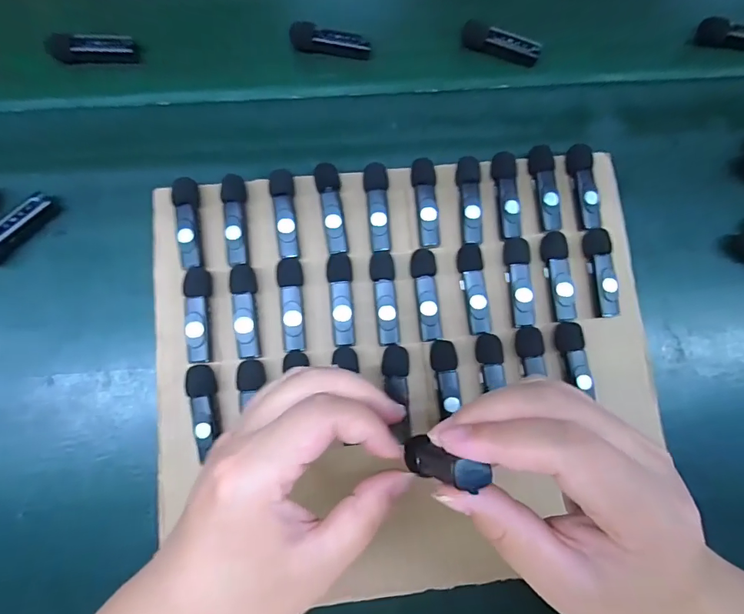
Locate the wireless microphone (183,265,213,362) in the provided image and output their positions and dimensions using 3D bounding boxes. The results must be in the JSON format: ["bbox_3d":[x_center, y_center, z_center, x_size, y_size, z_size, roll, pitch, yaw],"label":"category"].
[{"bbox_3d":[-0.119,0.005,0.305,0.017,0.013,0.065,-4,82,-3],"label":"wireless microphone"}]

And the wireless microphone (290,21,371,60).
[{"bbox_3d":[-0.033,-0.215,0.358,0.064,0.018,0.017,5,82,-2],"label":"wireless microphone"}]

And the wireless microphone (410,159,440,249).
[{"bbox_3d":[0.039,-0.076,0.324,0.016,0.014,0.065,-4,82,-3],"label":"wireless microphone"}]

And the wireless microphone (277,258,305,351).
[{"bbox_3d":[-0.056,-0.002,0.311,0.017,0.020,0.064,-4,82,-3],"label":"wireless microphone"}]

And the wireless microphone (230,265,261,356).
[{"bbox_3d":[-0.087,0.003,0.307,0.016,0.016,0.064,-7,82,-3],"label":"wireless microphone"}]

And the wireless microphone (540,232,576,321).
[{"bbox_3d":[0.136,-0.023,0.317,0.016,0.012,0.064,-7,82,-3],"label":"wireless microphone"}]

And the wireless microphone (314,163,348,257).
[{"bbox_3d":[-0.029,-0.071,0.320,0.017,0.014,0.067,-9,82,-4],"label":"wireless microphone"}]

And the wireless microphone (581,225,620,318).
[{"bbox_3d":[0.167,-0.025,0.323,0.016,0.018,0.065,-3,82,-3],"label":"wireless microphone"}]

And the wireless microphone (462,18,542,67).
[{"bbox_3d":[0.106,-0.216,0.363,0.064,0.020,0.015,16,82,0],"label":"wireless microphone"}]

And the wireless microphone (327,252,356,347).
[{"bbox_3d":[-0.022,-0.005,0.314,0.017,0.020,0.065,-3,82,-3],"label":"wireless microphone"}]

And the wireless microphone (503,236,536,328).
[{"bbox_3d":[0.106,-0.019,0.315,0.016,0.013,0.064,-2,82,-3],"label":"wireless microphone"}]

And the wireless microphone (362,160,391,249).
[{"bbox_3d":[0.004,-0.073,0.321,0.017,0.011,0.064,-4,82,-3],"label":"wireless microphone"}]

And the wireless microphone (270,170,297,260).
[{"bbox_3d":[-0.063,-0.067,0.319,0.016,0.016,0.065,-5,82,-3],"label":"wireless microphone"}]

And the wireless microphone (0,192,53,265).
[{"bbox_3d":[-0.256,-0.056,0.313,0.018,0.019,0.064,42,82,4],"label":"wireless microphone"}]

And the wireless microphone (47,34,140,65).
[{"bbox_3d":[-0.219,-0.200,0.346,0.065,0.023,0.015,-4,82,-3],"label":"wireless microphone"}]

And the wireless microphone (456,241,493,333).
[{"bbox_3d":[0.073,-0.014,0.316,0.017,0.013,0.065,-5,82,-3],"label":"wireless microphone"}]

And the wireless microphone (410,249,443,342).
[{"bbox_3d":[0.038,-0.008,0.315,0.017,0.015,0.064,-4,82,-3],"label":"wireless microphone"}]

